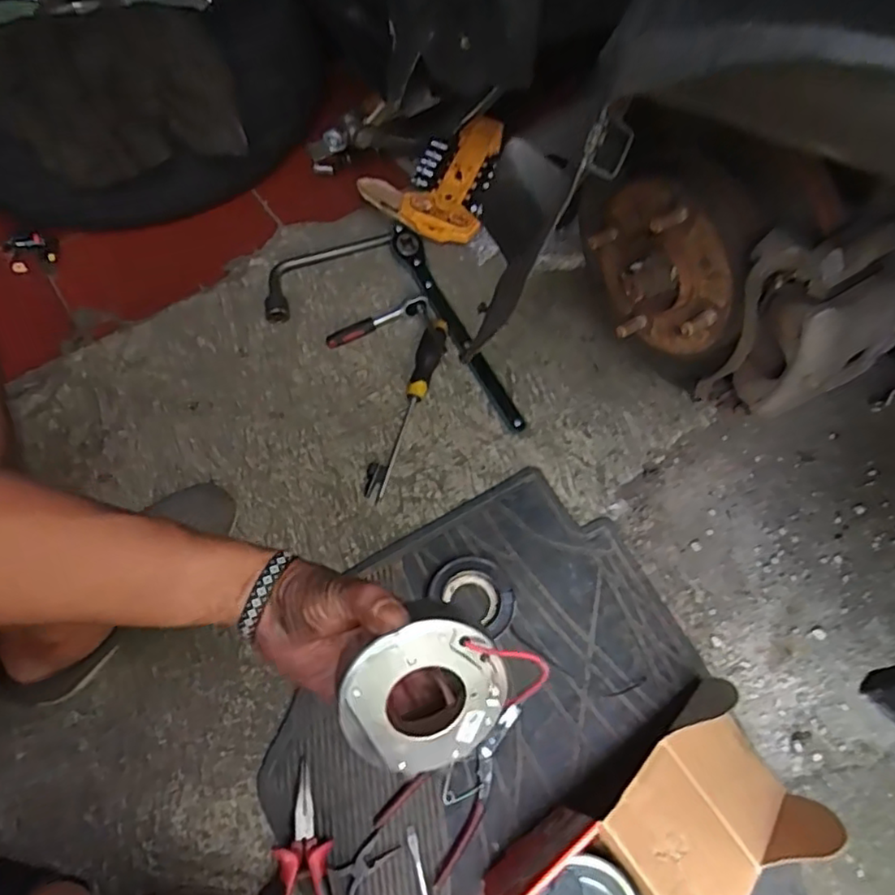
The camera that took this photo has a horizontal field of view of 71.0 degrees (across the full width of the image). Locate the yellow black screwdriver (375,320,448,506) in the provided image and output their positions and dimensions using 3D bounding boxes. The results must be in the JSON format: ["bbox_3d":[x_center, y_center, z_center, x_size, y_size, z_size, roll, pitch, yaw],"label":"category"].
[{"bbox_3d":[-0.041,-0.051,0.788,0.032,0.026,0.247,12,63,6],"label":"yellow black screwdriver"}]

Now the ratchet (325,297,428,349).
[{"bbox_3d":[-0.092,-0.165,0.831,0.142,0.017,0.020,-21,65,-11],"label":"ratchet"}]

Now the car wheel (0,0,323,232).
[{"bbox_3d":[-0.461,-0.576,0.869,0.488,0.223,0.563,-15,64,-8],"label":"car wheel"}]

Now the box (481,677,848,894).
[{"bbox_3d":[0.199,0.377,0.578,0.302,0.111,0.160,-33,73,-14],"label":"box"}]

